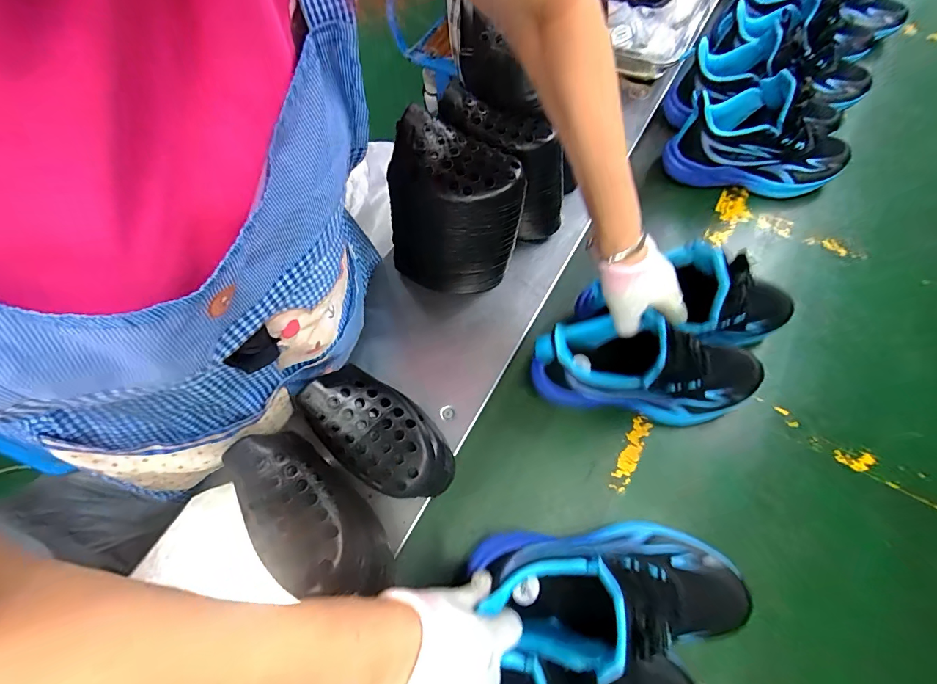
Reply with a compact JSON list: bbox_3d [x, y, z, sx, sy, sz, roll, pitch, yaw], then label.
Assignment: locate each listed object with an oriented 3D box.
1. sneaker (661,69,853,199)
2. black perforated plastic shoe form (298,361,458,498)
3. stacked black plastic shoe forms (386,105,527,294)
[{"bbox_3d":[0.426,-0.302,0.604,0.236,0.147,0.089,12,66,8],"label":"sneaker"},{"bbox_3d":[-0.086,0.087,0.400,0.152,0.064,0.081,31,70,16],"label":"black perforated plastic shoe form"},{"bbox_3d":[-0.015,-0.147,0.511,0.153,0.207,0.090,11,66,8],"label":"stacked black plastic shoe forms"}]

